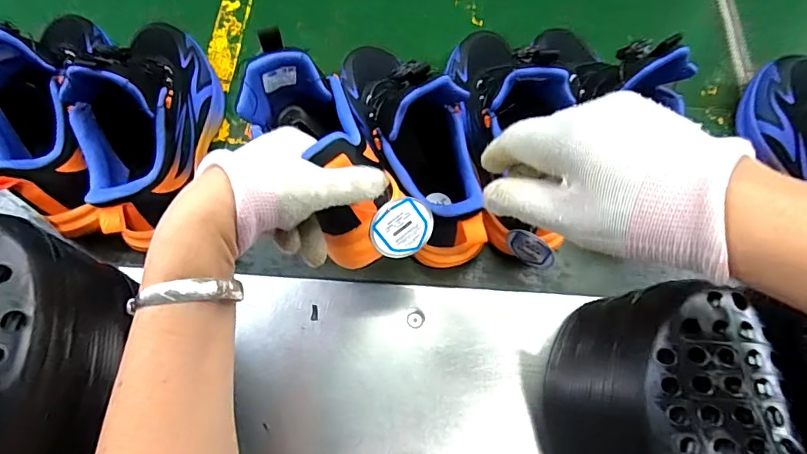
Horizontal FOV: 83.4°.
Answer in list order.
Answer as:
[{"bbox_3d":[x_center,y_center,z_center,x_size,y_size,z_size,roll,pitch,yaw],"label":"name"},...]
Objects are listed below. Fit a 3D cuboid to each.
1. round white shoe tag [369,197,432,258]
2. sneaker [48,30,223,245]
[{"bbox_3d":[-0.001,0.001,0.341,0.046,0.049,0.004,-50,31,5],"label":"round white shoe tag"},{"bbox_3d":[-0.252,-0.113,0.438,0.102,0.128,0.254,10,69,2],"label":"sneaker"}]

